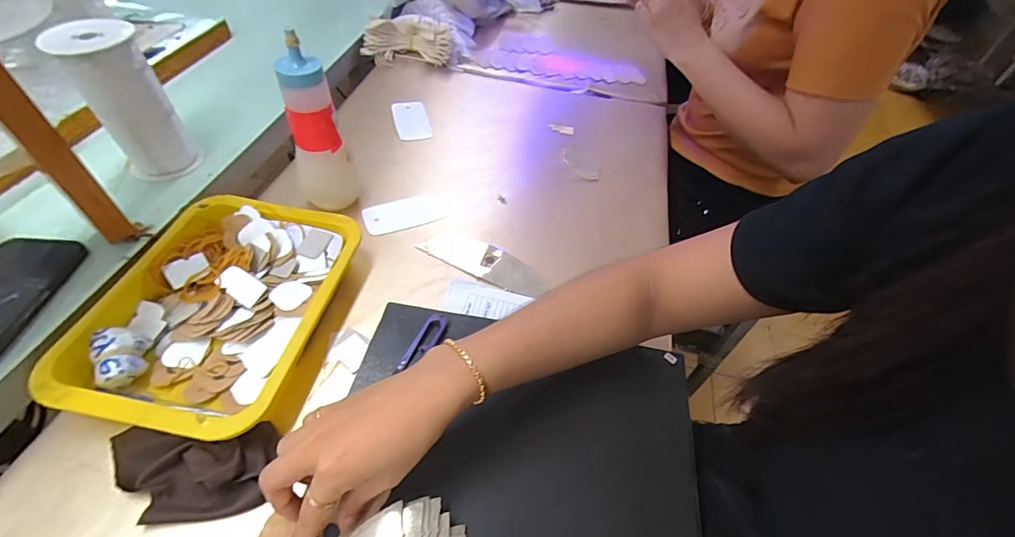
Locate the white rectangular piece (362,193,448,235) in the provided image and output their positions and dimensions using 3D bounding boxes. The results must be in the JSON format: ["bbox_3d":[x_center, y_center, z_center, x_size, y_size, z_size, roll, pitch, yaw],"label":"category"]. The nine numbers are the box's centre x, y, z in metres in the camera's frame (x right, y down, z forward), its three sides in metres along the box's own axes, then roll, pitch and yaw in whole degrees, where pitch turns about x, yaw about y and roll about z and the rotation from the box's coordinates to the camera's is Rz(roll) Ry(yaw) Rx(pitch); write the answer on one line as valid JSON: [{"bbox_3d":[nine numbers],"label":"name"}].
[{"bbox_3d":[-0.129,-0.071,0.575,0.106,0.007,0.054,-18,52,-21],"label":"white rectangular piece"}]

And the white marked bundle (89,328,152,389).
[{"bbox_3d":[-0.341,0.077,0.397,0.039,0.029,0.050,-26,55,-26],"label":"white marked bundle"}]

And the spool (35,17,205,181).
[{"bbox_3d":[-0.417,-0.180,0.499,0.065,0.157,0.063,5,50,-1],"label":"spool"}]

